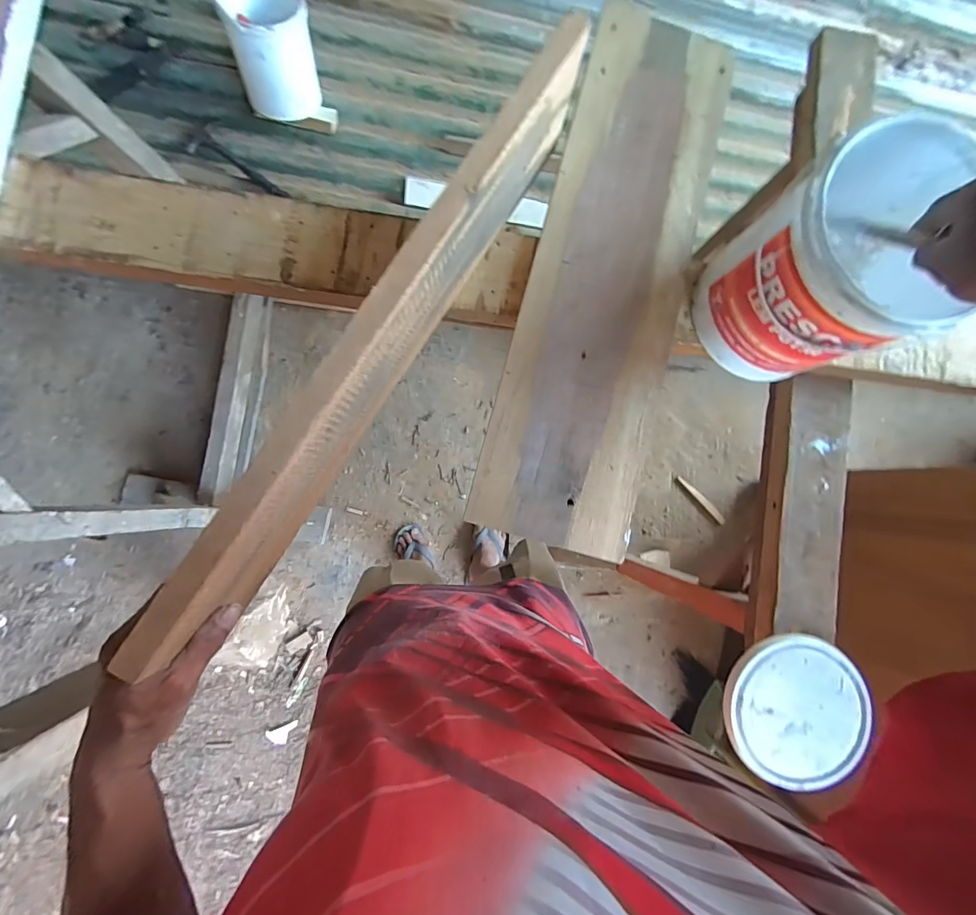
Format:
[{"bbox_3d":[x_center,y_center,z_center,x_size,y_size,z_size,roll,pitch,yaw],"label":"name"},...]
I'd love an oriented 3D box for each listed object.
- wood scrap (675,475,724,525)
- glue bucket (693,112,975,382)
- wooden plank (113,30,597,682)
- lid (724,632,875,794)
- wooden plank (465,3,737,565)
[{"bbox_3d":[0.680,0.133,1.386,0.026,0.016,0.189,-36,68,-5],"label":"wood scrap"},{"bbox_3d":[0.347,-0.187,0.442,0.184,0.189,0.164,-25,89,-5],"label":"glue bucket"},{"bbox_3d":[-0.090,-0.121,0.407,0.026,0.149,0.638,32,79,-2],"label":"wooden plank"},{"bbox_3d":[0.379,0.314,0.531,0.167,0.031,0.166,0,86,-4],"label":"lid"},{"bbox_3d":[0.146,-0.221,0.506,0.178,0.028,0.645,16,86,-3],"label":"wooden plank"}]

